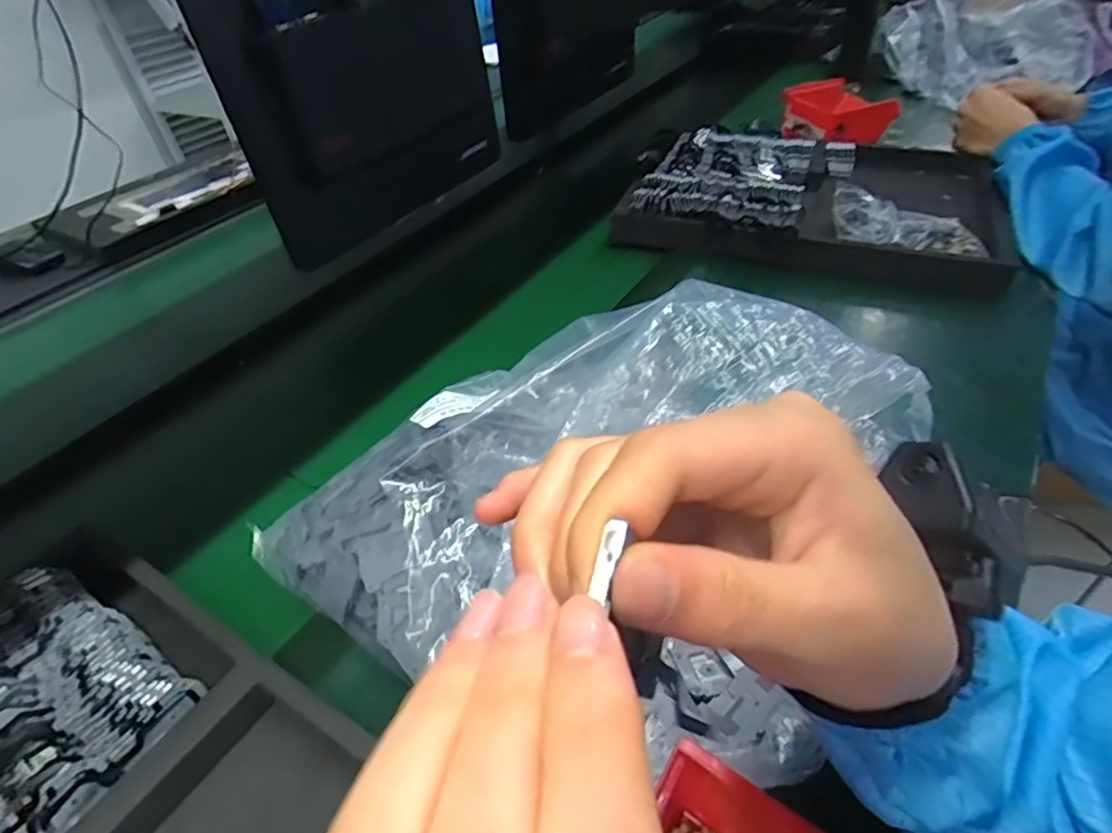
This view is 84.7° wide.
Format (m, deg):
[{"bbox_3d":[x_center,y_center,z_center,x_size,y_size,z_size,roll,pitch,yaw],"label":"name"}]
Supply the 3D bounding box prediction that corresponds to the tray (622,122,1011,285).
[{"bbox_3d":[0.312,-0.278,0.765,0.429,0.067,0.313,13,46,22],"label":"tray"}]

